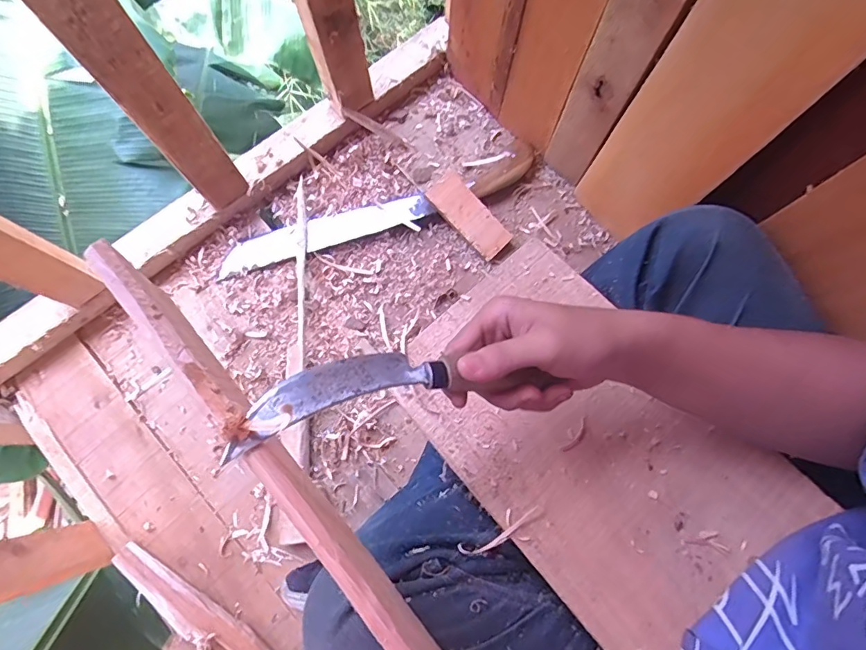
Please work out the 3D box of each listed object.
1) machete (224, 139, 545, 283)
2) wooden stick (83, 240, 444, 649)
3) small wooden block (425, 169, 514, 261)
[{"bbox_3d":[-0.065,-0.145,0.628,0.426,0.031,0.058,-20,77,-4],"label":"machete"},{"bbox_3d":[-0.045,0.106,0.231,0.018,0.022,0.341,-37,94,-8],"label":"wooden stick"},{"bbox_3d":[0.046,-0.139,0.617,0.046,0.011,0.116,-44,96,4],"label":"small wooden block"}]

